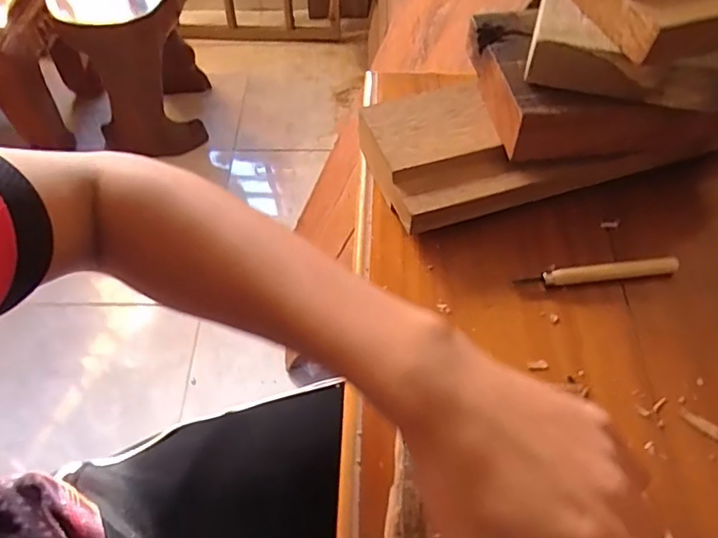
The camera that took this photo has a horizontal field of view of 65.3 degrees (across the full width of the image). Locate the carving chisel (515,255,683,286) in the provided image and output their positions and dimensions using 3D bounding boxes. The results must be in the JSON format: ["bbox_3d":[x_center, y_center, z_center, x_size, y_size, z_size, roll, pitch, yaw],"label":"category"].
[{"bbox_3d":[0.186,0.003,0.435,0.127,0.010,0.013,-5,54,-4],"label":"carving chisel"}]

